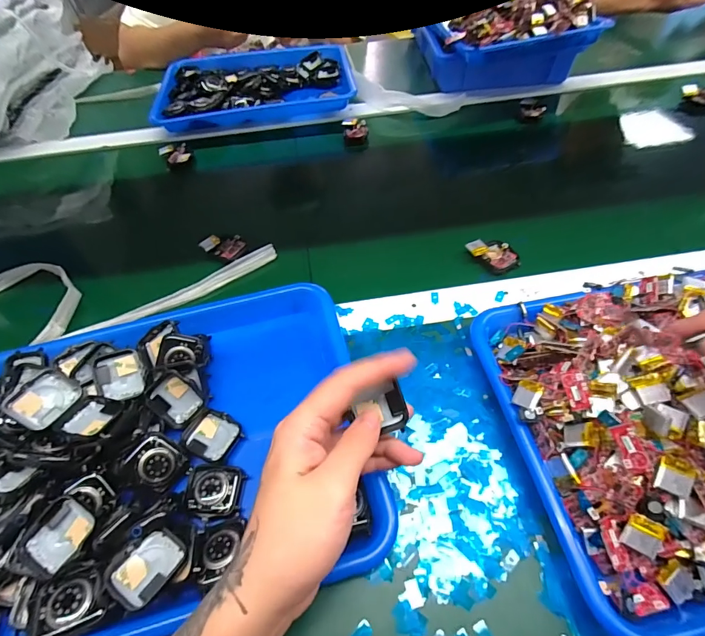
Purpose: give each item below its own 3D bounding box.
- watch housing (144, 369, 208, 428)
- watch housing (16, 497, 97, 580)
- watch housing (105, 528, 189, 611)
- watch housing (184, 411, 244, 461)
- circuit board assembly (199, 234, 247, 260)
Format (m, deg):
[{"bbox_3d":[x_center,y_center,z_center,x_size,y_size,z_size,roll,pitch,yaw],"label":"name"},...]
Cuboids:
[{"bbox_3d":[-0.147,0.067,0.326,0.045,0.015,0.038,38,84,-6],"label":"watch housing"},{"bbox_3d":[-0.198,0.148,0.263,0.033,0.017,0.044,18,57,12],"label":"watch housing"},{"bbox_3d":[-0.133,0.163,0.256,0.035,0.016,0.042,31,62,23],"label":"watch housing"},{"bbox_3d":[-0.115,0.098,0.323,0.042,0.008,0.036,20,58,18],"label":"watch housing"},{"bbox_3d":[-0.152,-0.087,0.467,0.048,0.014,0.038,20,58,17],"label":"circuit board assembly"}]

